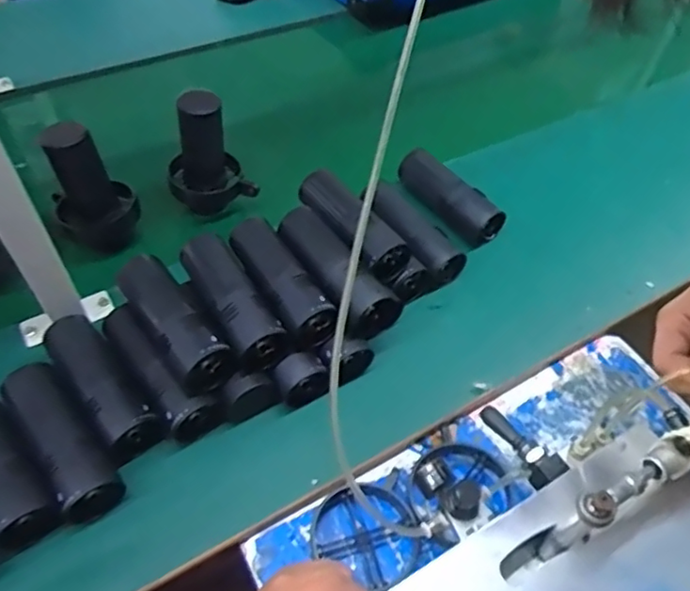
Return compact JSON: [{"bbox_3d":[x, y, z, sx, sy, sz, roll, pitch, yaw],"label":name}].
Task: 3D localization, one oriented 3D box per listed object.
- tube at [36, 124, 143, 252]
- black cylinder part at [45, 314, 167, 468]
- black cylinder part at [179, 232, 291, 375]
[{"bbox_3d":[-0.309,-0.136,0.706,0.089,0.146,0.091,-24,56,-20],"label":"tube"},{"bbox_3d":[-0.254,0.094,0.608,0.056,0.050,0.170,-32,59,-25],"label":"black cylinder part"},{"bbox_3d":[-0.121,-0.004,0.611,0.058,0.056,0.158,-23,55,-20],"label":"black cylinder part"}]

